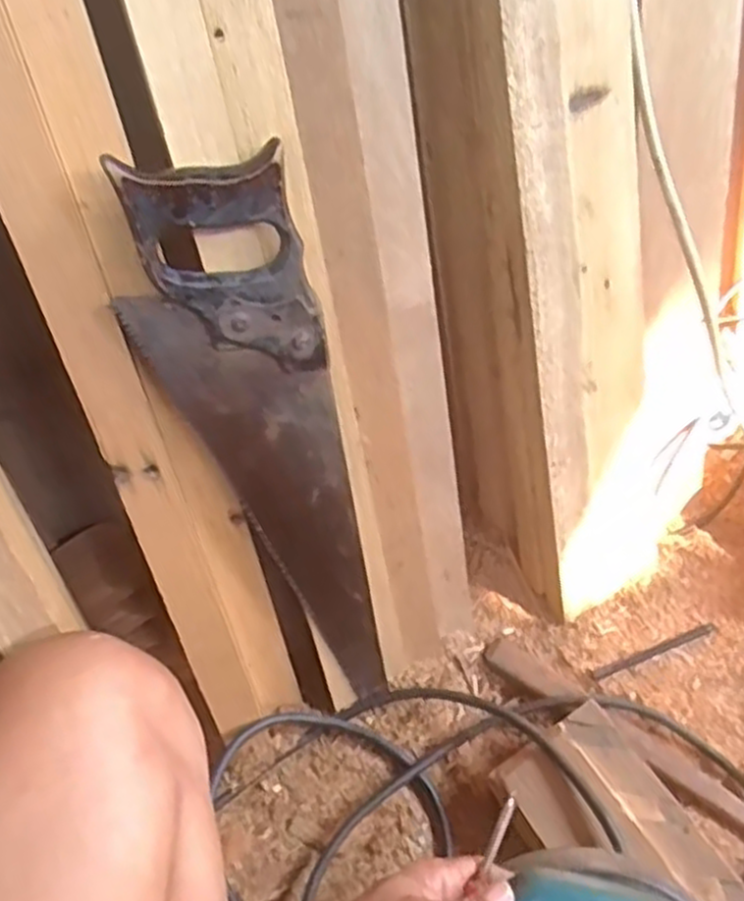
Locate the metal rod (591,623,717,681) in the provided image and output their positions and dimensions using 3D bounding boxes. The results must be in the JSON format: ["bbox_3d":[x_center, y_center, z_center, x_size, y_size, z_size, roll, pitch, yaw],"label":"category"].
[{"bbox_3d":[0.262,0.186,0.728,0.131,0.005,0.010,-19,54,-12],"label":"metal rod"}]

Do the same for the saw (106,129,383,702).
[{"bbox_3d":[-0.065,0.026,0.551,0.103,0.452,0.024,-13,39,-2],"label":"saw"}]

